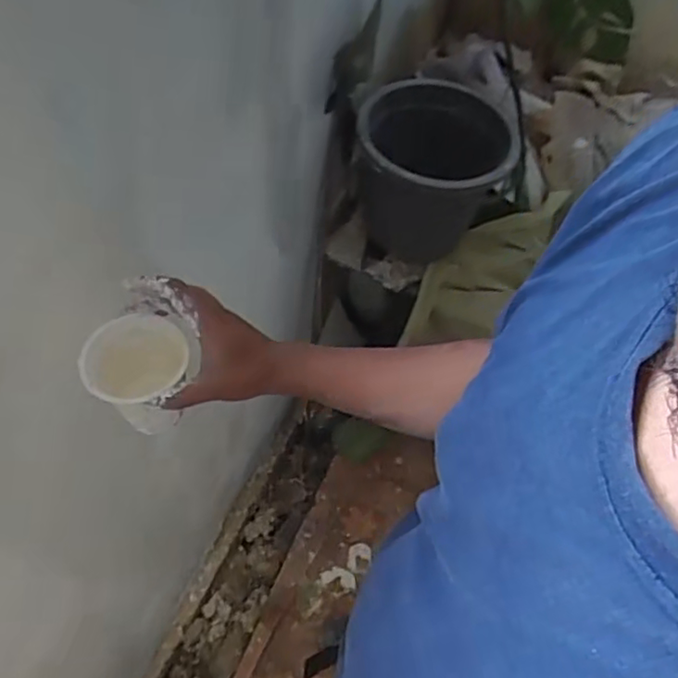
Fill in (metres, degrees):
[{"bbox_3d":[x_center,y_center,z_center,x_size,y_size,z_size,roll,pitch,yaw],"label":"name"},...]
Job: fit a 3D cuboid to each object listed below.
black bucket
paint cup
[{"bbox_3d":[0.177,-0.314,1.250,0.283,0.304,0.268,1,59,-2],"label":"black bucket"},{"bbox_3d":[-0.175,0.034,0.568,0.088,0.093,0.082,2,60,-3],"label":"paint cup"}]

